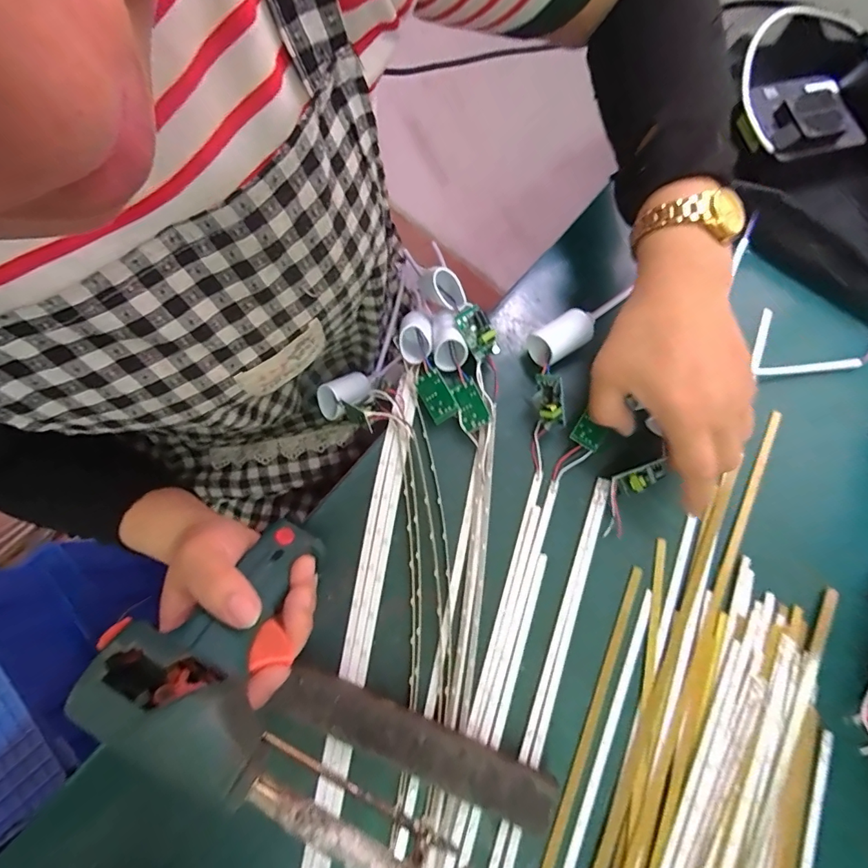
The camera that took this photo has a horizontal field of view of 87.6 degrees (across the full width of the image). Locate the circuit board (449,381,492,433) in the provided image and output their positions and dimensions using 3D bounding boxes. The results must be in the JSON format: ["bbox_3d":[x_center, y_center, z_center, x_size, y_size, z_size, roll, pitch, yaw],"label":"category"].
[{"bbox_3d":[0.026,-0.021,0.330,0.021,0.006,0.034,-24,79,-5],"label":"circuit board"}]

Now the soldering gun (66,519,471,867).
[{"bbox_3d":[-0.092,0.139,0.223,0.192,0.120,0.045,52,124,33],"label":"soldering gun"}]

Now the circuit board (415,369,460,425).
[{"bbox_3d":[0.001,-0.028,0.334,0.021,0.006,0.037,-33,75,12],"label":"circuit board"}]

